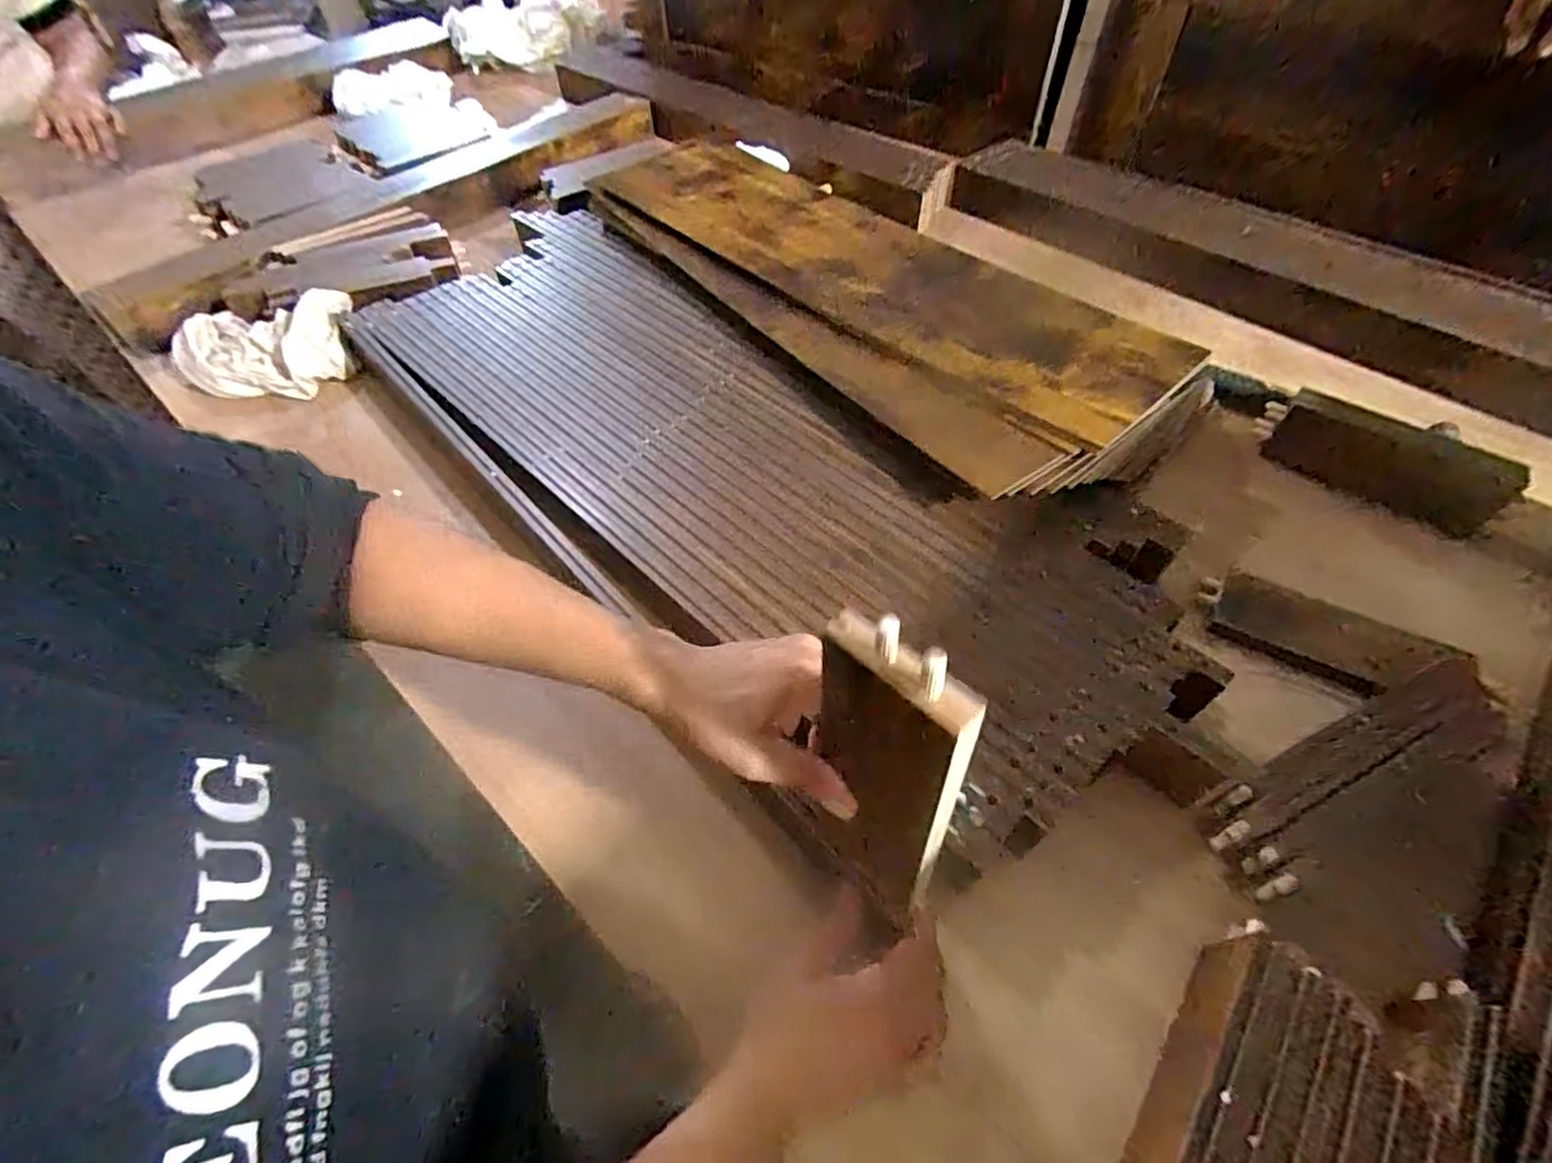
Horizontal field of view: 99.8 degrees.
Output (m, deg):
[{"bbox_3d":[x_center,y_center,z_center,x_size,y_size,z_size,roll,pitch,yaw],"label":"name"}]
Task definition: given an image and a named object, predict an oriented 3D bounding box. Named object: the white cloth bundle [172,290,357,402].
[{"bbox_3d":[-0.580,-0.268,0.744,0.186,0.061,0.115,-5,54,-2],"label":"white cloth bundle"}]

